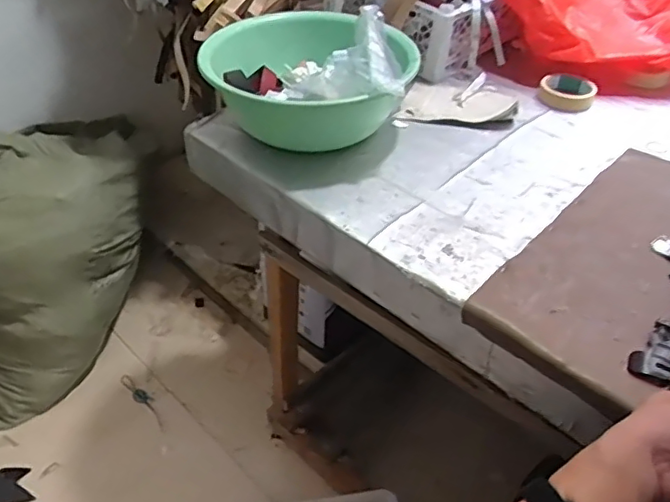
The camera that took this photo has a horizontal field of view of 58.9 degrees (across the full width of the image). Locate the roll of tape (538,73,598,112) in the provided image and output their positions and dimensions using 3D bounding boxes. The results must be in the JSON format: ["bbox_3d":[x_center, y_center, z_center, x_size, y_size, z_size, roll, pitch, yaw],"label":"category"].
[{"bbox_3d":[0.395,-0.271,1.008,0.092,0.031,0.095,2,41,-2],"label":"roll of tape"}]

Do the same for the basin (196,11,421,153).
[{"bbox_3d":[-0.045,-0.252,0.909,0.303,0.125,0.290,1,41,-1],"label":"basin"}]

